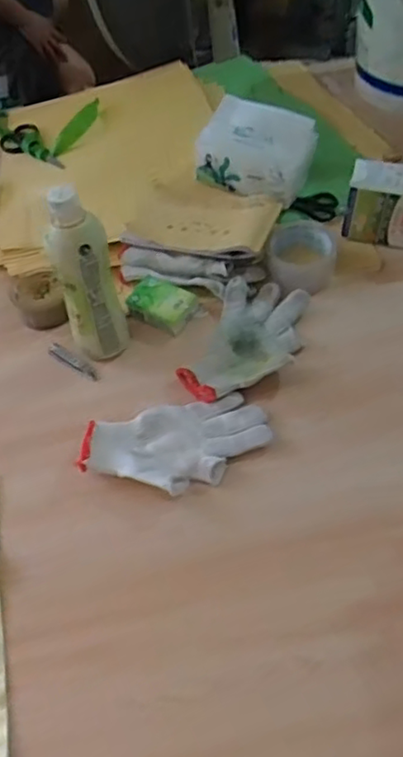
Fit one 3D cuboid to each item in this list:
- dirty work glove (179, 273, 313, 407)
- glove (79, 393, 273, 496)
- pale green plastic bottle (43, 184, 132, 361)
[{"bbox_3d":[0.056,-0.047,0.756,0.107,0.024,0.187,19,57,19],"label":"dirty work glove"},{"bbox_3d":[-0.023,0.068,0.672,0.189,0.030,0.101,-12,53,-3],"label":"glove"},{"bbox_3d":[-0.124,-0.107,0.697,0.063,0.199,0.051,-18,54,-11],"label":"pale green plastic bottle"}]

